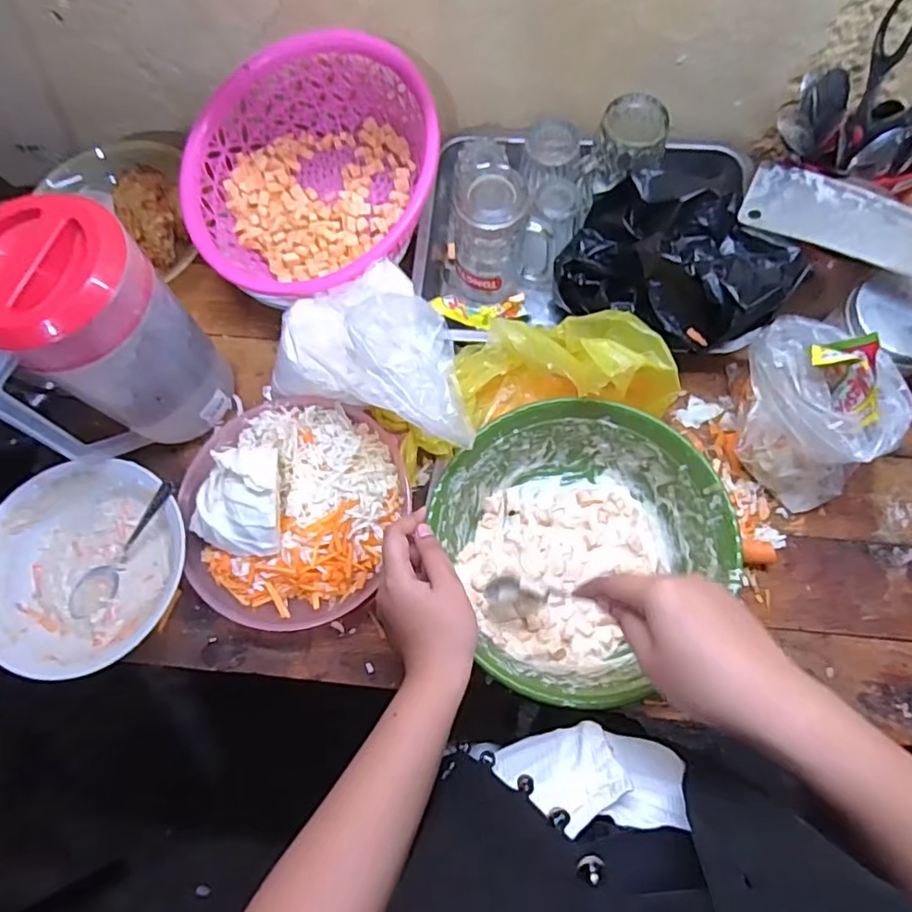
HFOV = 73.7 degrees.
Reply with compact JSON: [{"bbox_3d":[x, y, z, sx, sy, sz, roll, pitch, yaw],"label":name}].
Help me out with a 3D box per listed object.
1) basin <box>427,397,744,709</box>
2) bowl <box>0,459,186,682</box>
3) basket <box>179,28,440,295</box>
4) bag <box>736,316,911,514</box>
[{"bbox_3d":[0.107,0.073,0.517,0.214,0.087,0.225,-1,72,2],"label":"basin"},{"bbox_3d":[-0.331,0.100,0.549,0.180,0.048,0.178,-1,72,2],"label":"bowl"},{"bbox_3d":[-0.146,-0.282,0.610,0.250,0.121,0.250,-1,82,6],"label":"basket"},{"bbox_3d":[0.310,-0.044,0.529,0.107,0.141,0.141,-43,76,-11],"label":"bag"}]

